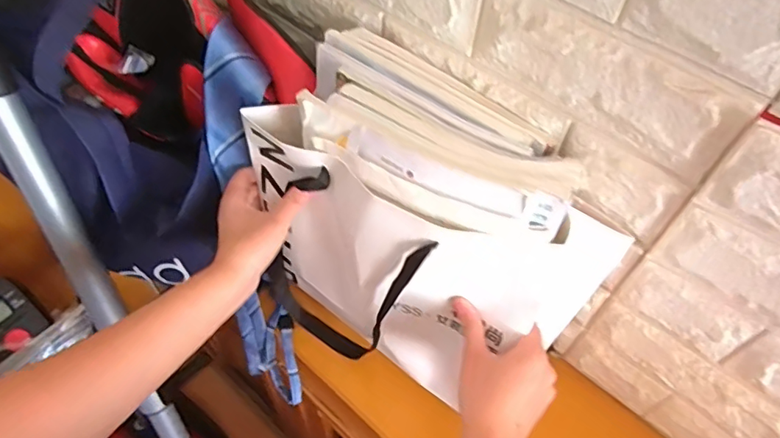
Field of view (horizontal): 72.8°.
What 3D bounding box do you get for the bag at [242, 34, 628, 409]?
[{"bbox_3d":[0.018,0.027,0.528,0.312,0.303,0.169,38,63,22],"label":"bag"}]

